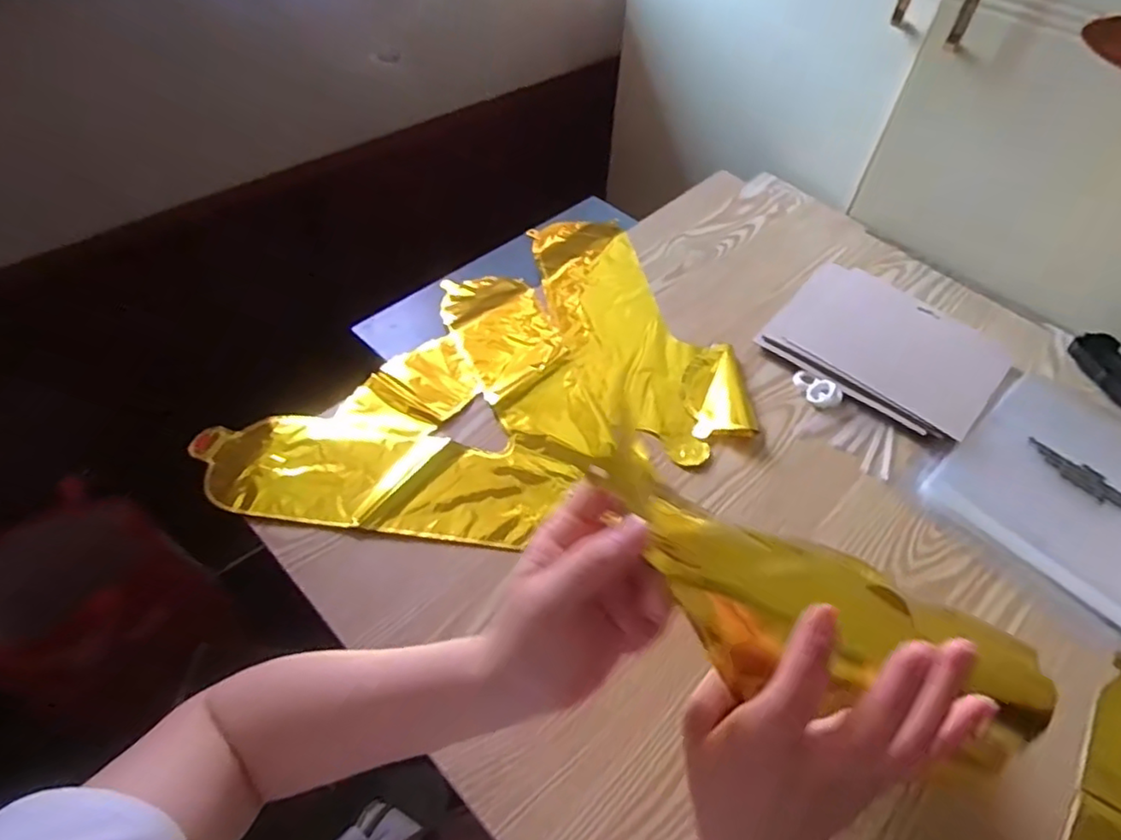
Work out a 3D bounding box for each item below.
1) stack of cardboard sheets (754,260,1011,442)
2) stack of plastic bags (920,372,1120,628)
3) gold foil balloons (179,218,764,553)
[{"bbox_3d":[0.350,-0.081,0.687,0.216,0.020,0.178,34,57,21],"label":"stack of cardboard sheets"},{"bbox_3d":[0.480,0.063,0.582,0.214,0.021,0.206,-36,62,-27],"label":"stack of plastic bags"},{"bbox_3d":[-0.089,-0.045,0.646,0.490,0.033,0.364,-21,56,-19],"label":"gold foil balloons"}]

